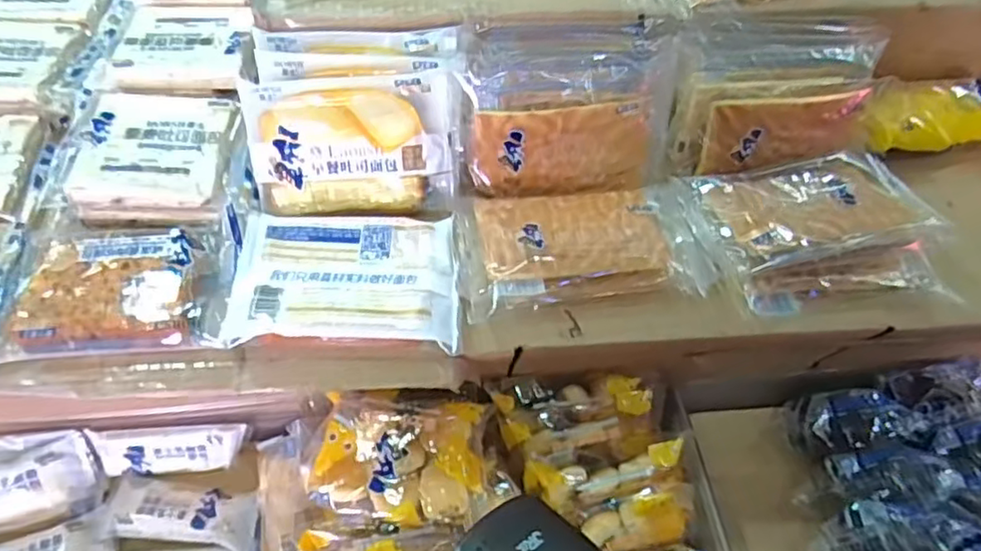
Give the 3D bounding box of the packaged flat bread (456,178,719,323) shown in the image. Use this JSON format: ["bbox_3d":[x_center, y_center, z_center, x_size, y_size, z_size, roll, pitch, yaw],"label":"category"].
[{"bbox_3d":[0.066,-0.025,0.449,0.174,0.031,0.089,-4,53,-6],"label":"packaged flat bread"}]

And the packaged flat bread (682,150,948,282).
[{"bbox_3d":[0.231,-0.054,0.464,0.157,0.026,0.091,-8,54,-9],"label":"packaged flat bread"}]

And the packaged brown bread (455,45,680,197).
[{"bbox_3d":[0.053,-0.113,0.482,0.157,0.092,0.050,-7,34,-10],"label":"packaged brown bread"}]

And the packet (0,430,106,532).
[{"bbox_3d":[-0.371,0.168,0.487,0.126,0.024,0.058,-15,95,-17],"label":"packet"}]

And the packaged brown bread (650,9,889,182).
[{"bbox_3d":[0.206,-0.141,0.497,0.170,0.083,0.086,-6,54,-7],"label":"packaged brown bread"}]

